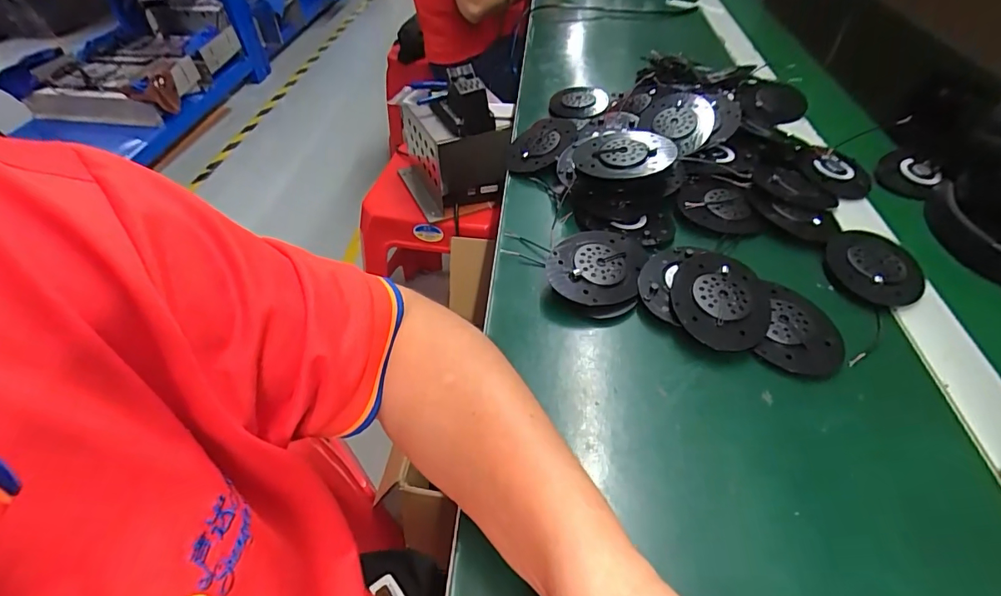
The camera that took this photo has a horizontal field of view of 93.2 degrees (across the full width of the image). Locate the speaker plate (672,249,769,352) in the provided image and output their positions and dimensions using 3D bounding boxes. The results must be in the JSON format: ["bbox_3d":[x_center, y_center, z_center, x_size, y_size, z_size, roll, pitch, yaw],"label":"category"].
[{"bbox_3d":[0.159,0.001,0.345,0.066,0.018,0.081,15,49,14],"label":"speaker plate"}]

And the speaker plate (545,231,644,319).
[{"bbox_3d":[0.074,-0.024,0.370,0.068,0.021,0.080,12,48,11],"label":"speaker plate"}]

